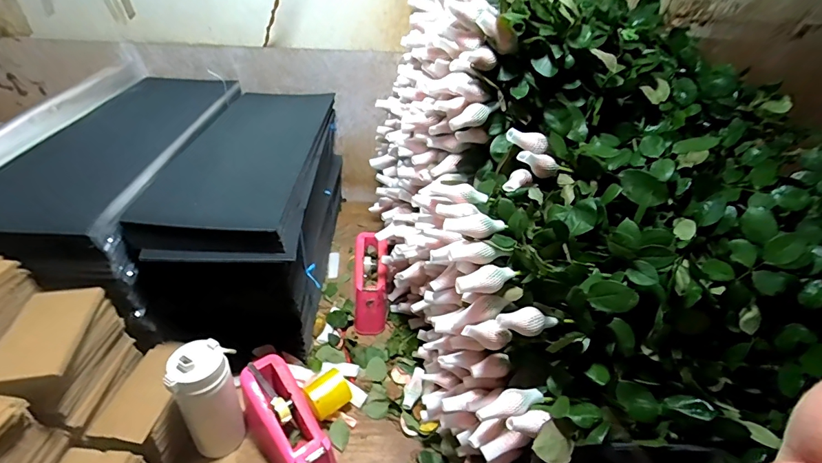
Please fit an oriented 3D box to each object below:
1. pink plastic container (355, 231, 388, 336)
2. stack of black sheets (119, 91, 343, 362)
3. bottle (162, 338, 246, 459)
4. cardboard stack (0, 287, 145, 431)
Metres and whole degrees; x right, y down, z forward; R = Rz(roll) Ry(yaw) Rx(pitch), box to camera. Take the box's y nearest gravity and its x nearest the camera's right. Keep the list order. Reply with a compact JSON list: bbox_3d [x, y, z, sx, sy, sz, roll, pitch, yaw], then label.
[{"bbox_3d":[-0.081,0.101,0.872,0.066,0.106,0.197,-1,37,-4],"label":"pink plastic container"},{"bbox_3d":[-0.291,-0.057,0.861,0.231,0.291,0.573,0,37,-2],"label":"stack of black sheets"},{"bbox_3d":[-0.278,0.235,0.597,0.083,0.182,0.060,-23,43,-29],"label":"bottle"},{"bbox_3d":[-0.443,0.172,0.550,0.083,0.140,0.144,-3,37,-6],"label":"cardboard stack"}]

